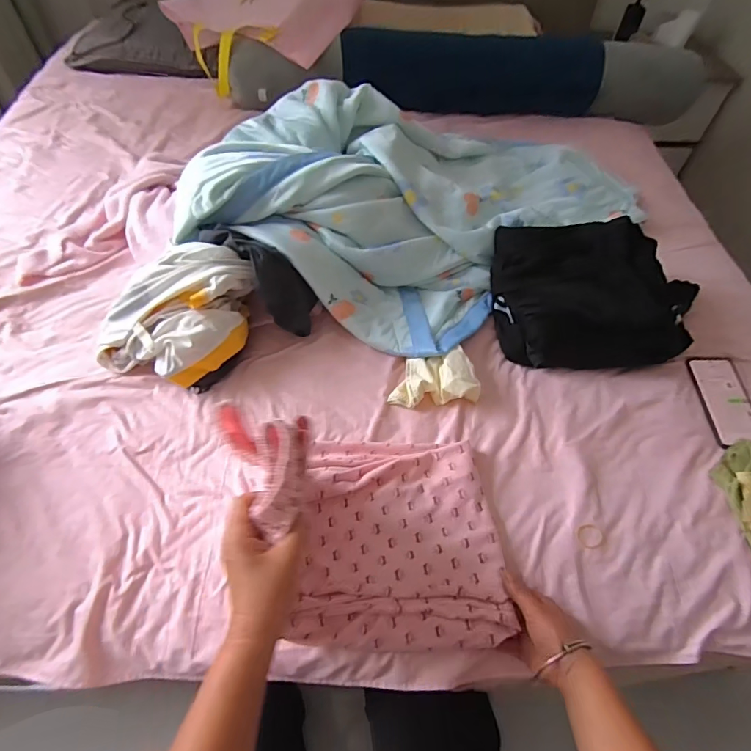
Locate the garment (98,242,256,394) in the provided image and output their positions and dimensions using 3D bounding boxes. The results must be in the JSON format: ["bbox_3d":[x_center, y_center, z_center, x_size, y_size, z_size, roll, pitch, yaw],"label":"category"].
[{"bbox_3d":[-0.313,-0.096,0.698,0.223,0.130,0.192,15,58,8],"label":"garment"}]

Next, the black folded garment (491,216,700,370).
[{"bbox_3d":[0.375,-0.146,0.760,0.315,0.127,0.249,3,57,0],"label":"black folded garment"}]

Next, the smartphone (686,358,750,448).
[{"bbox_3d":[0.571,0.039,0.725,0.078,0.012,0.154,-2,62,4],"label":"smartphone"}]

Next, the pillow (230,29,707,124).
[{"bbox_3d":[0.236,-0.808,1.217,1.246,0.171,0.188,0,57,-2],"label":"pillow"}]

